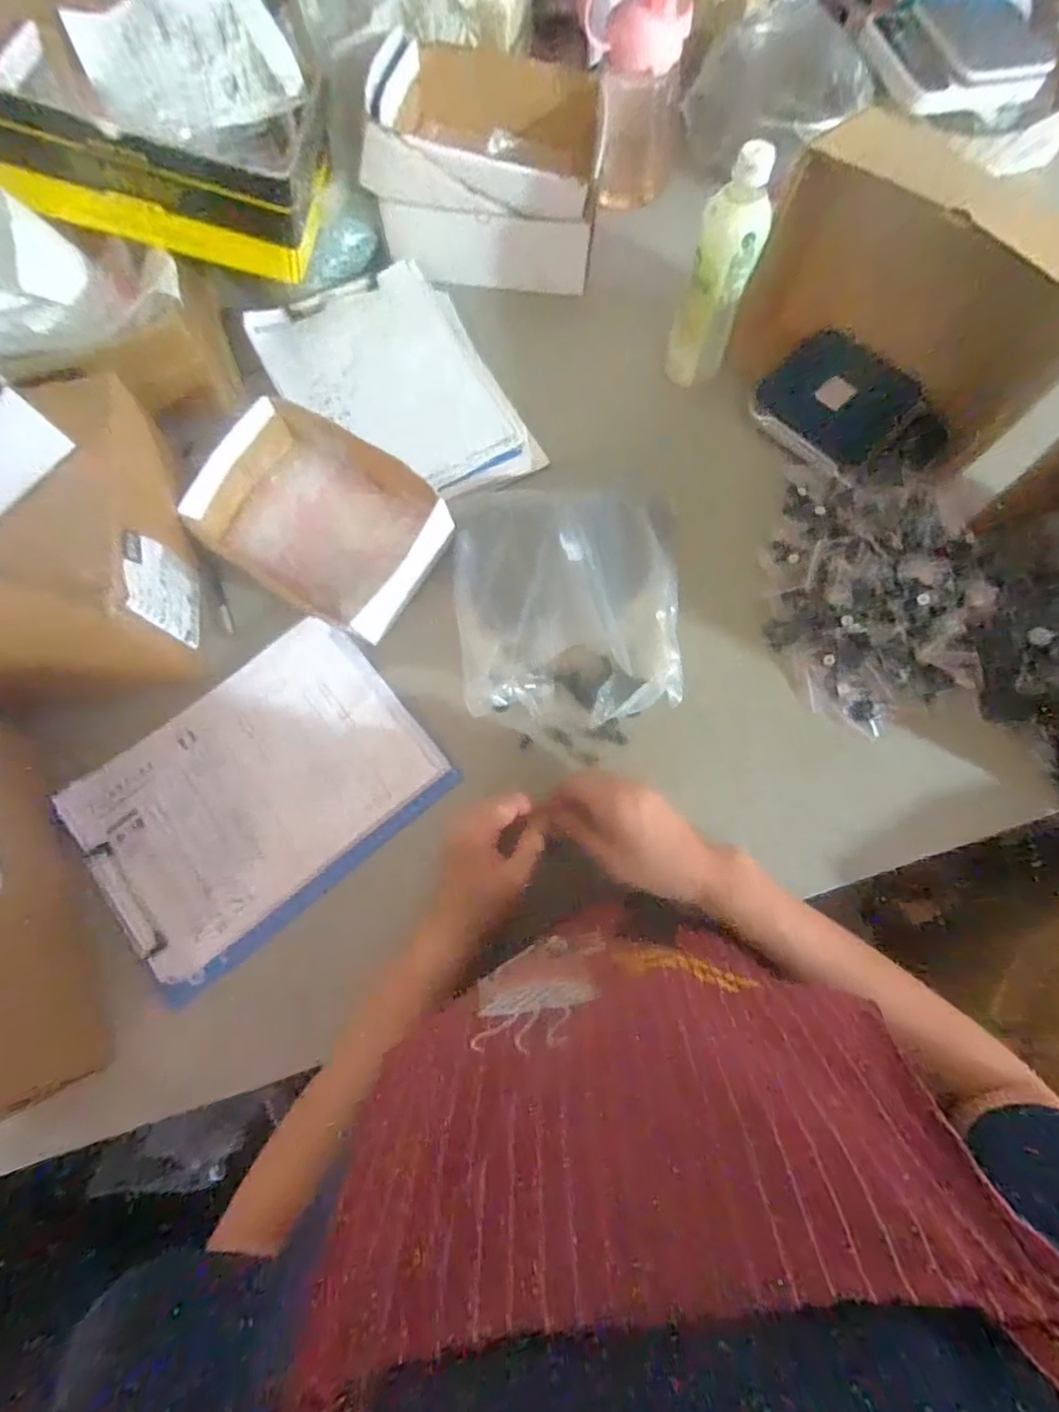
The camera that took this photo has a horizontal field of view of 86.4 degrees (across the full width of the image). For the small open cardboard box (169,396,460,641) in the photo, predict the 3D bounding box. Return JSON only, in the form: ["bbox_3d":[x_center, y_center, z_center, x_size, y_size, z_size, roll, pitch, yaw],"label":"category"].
[{"bbox_3d":[-0.208,-0.188,0.566,0.244,0.053,0.166,31,78,6],"label":"small open cardboard box"}]

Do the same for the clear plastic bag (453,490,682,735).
[{"bbox_3d":[0.034,-0.105,0.537,0.203,0.077,0.240,-2,77,-1],"label":"clear plastic bag"}]

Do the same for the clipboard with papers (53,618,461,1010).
[{"bbox_3d":[-0.249,0.076,0.521,0.296,0.014,0.222,-39,80,-9],"label":"clipboard with papers"}]

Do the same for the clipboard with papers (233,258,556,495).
[{"bbox_3d":[-0.145,-0.355,0.642,0.219,0.022,0.309,-31,79,-8],"label":"clipboard with papers"}]

